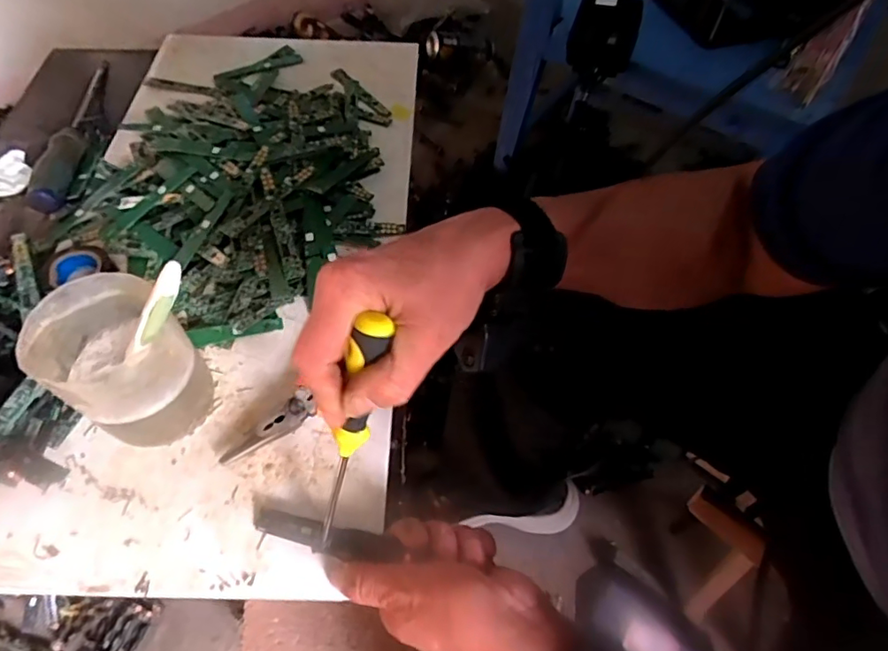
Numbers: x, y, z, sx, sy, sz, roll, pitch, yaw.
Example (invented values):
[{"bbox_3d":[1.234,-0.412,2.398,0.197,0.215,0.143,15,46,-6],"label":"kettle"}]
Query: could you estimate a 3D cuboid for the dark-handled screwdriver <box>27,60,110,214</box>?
[{"bbox_3d":[-0.368,-0.198,0.549,0.030,0.029,0.228,-5,56,-4],"label":"dark-handled screwdriver"}]

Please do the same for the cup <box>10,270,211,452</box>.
[{"bbox_3d":[-0.196,0.024,0.338,0.074,0.088,0.073,0,56,0],"label":"cup"}]

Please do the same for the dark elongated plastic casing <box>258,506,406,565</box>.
[{"bbox_3d":[-0.074,0.129,0.335,0.087,0.010,0.018,9,56,10],"label":"dark elongated plastic casing"}]

